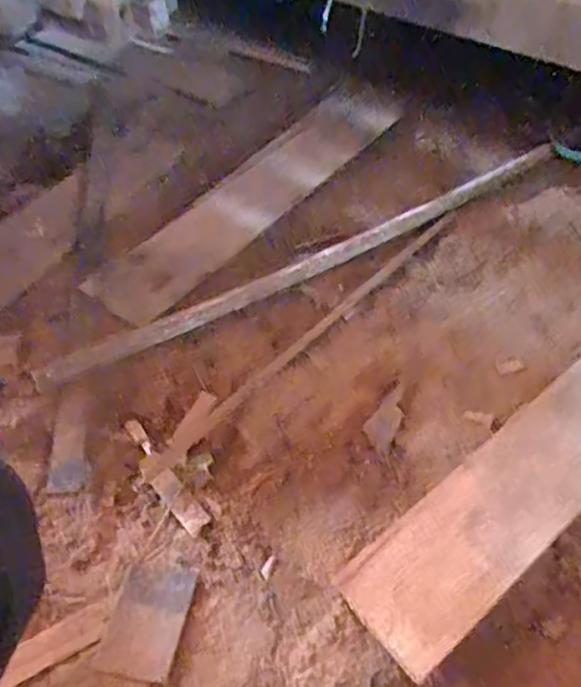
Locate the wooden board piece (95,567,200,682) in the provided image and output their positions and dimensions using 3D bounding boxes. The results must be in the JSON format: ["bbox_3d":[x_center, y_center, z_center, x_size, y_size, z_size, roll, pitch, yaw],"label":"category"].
[{"bbox_3d":[-0.138,0.263,0.584,0.068,0.013,0.106,11,51,7],"label":"wooden board piece"}]

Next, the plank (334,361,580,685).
[{"bbox_3d":[0.376,0.078,0.731,0.787,0.030,0.124,-32,59,-25],"label":"plank"}]

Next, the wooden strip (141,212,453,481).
[{"bbox_3d":[0.048,-0.030,0.828,0.023,0.010,0.625,36,58,24],"label":"wooden strip"}]

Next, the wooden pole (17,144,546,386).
[{"bbox_3d":[0.079,-0.142,0.904,0.916,0.024,0.042,-28,57,-23],"label":"wooden pole"}]

